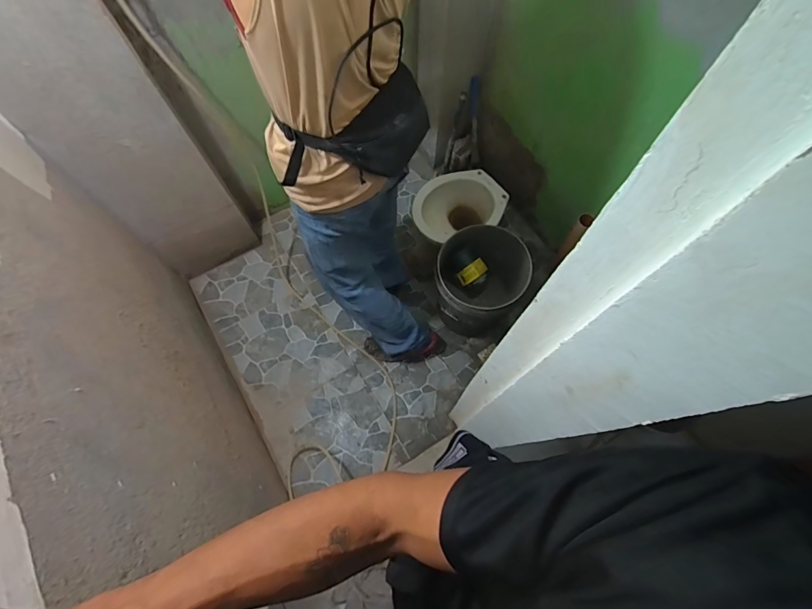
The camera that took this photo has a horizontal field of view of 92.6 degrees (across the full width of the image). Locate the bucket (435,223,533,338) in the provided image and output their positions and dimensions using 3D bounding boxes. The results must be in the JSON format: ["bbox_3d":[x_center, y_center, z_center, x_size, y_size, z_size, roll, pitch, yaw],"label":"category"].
[{"bbox_3d":[0.264,-0.067,1.438,0.286,0.383,0.327,33,73,13],"label":"bucket"}]

